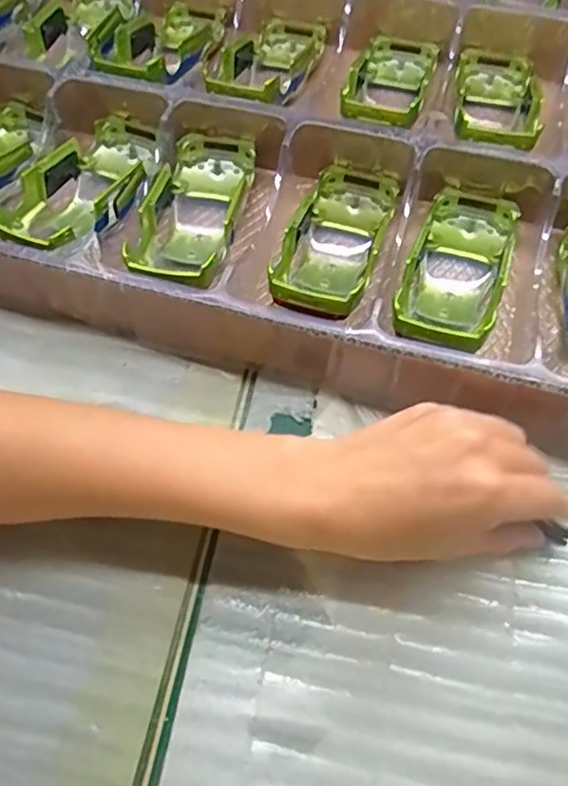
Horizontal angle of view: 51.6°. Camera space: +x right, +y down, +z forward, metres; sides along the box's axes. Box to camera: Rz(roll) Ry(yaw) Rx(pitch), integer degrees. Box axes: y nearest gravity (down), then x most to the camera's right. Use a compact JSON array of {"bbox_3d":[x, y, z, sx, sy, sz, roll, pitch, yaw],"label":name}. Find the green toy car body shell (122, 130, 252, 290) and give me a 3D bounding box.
[{"bbox_3d":[-0.054,-0.108,0.363,0.056,0.040,0.137,4,50,5],"label":"green toy car body shell"}]

